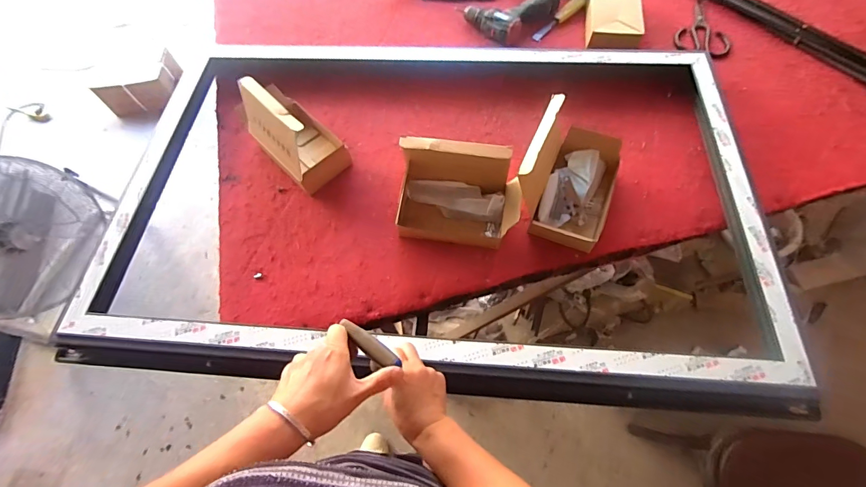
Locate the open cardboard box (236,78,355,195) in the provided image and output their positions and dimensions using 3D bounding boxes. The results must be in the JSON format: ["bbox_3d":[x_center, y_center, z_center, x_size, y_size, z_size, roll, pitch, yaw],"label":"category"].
[{"bbox_3d":[-0.262,-0.222,0.751,0.124,0.152,0.199,-41,68,-17],"label":"open cardboard box"}]

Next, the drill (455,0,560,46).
[{"bbox_3d":[0.185,-0.579,0.970,0.210,0.048,0.178,-41,69,-17],"label":"drill"}]

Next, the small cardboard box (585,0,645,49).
[{"bbox_3d":[0.429,-0.538,0.940,0.118,0.043,0.211,8,63,6],"label":"small cardboard box"}]

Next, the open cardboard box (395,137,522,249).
[{"bbox_3d":[0.042,-0.088,0.672,0.202,0.152,0.127,3,63,4],"label":"open cardboard box"}]

